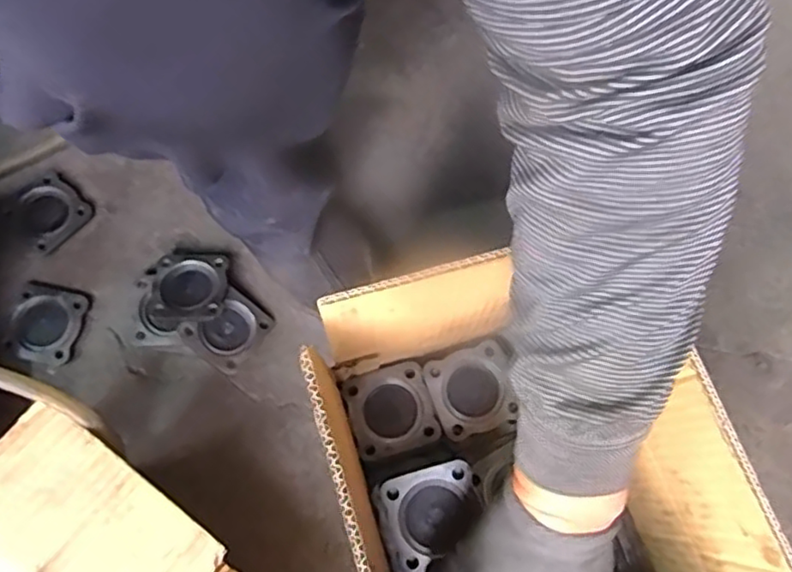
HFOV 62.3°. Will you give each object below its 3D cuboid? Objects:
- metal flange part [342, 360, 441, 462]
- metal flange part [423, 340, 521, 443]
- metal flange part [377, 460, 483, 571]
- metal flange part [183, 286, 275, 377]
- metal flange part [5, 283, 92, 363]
[{"bbox_3d":[-0.004,0.099,0.525,0.065,0.009,0.066,-16,76,-9],"label":"metal flange part"},{"bbox_3d":[0.062,0.085,0.533,0.063,0.011,0.064,-18,76,-9],"label":"metal flange part"},{"bbox_3d":[0.026,0.166,0.471,0.071,0.011,0.066,-14,75,-8],"label":"metal flange part"},{"bbox_3d":[-0.157,0.041,0.615,0.061,0.016,0.068,41,71,-9],"label":"metal flange part"},{"bbox_3d":[-0.327,0.035,0.612,0.059,0.012,0.067,14,73,0],"label":"metal flange part"}]

